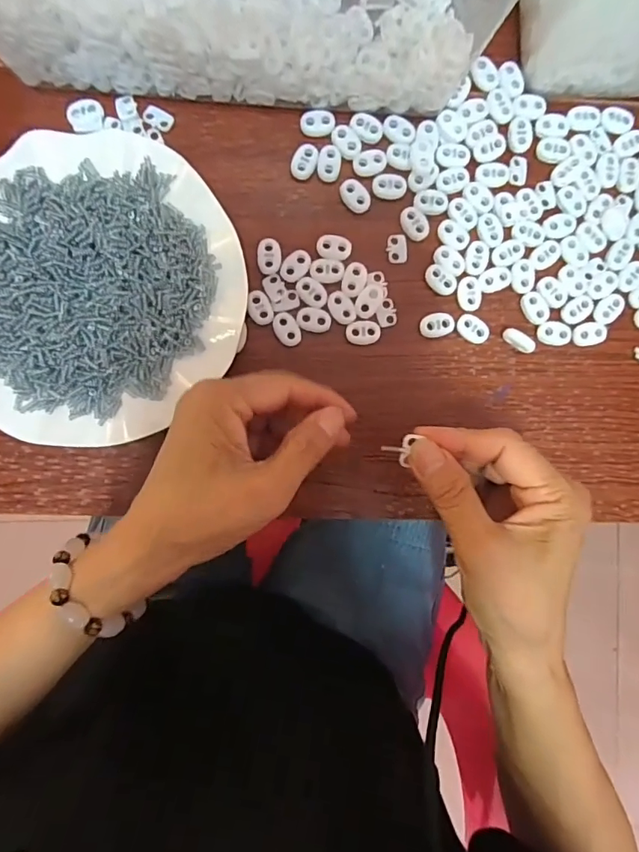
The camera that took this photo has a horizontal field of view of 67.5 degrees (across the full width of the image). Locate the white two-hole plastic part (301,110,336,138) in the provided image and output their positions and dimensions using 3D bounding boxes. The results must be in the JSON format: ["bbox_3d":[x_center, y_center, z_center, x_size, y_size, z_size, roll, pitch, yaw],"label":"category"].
[{"bbox_3d":[-0.001,-0.198,0.314,0.022,0.005,0.014,-5,92,-3],"label":"white two-hole plastic part"}]

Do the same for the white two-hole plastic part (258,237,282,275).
[{"bbox_3d":[-0.032,-0.111,0.311,0.015,0.004,0.022,4,91,-3],"label":"white two-hole plastic part"}]

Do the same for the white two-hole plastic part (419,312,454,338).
[{"bbox_3d":[0.079,-0.068,0.321,0.023,0.006,0.016,-14,92,-3],"label":"white two-hole plastic part"}]

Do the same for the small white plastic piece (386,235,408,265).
[{"bbox_3d":[0.052,-0.118,0.319,0.014,0.004,0.019,-3,92,-3],"label":"small white plastic piece"}]

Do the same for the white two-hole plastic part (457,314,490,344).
[{"bbox_3d":[0.103,-0.065,0.321,0.022,0.005,0.016,28,90,-3],"label":"white two-hole plastic part"}]

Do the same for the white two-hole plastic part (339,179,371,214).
[{"bbox_3d":[0.024,-0.152,0.315,0.016,0.004,0.024,-41,93,-1],"label":"white two-hole plastic part"}]

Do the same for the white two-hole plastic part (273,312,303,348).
[{"bbox_3d":[-0.021,-0.063,0.312,0.016,0.004,0.023,-26,93,-2],"label":"white two-hole plastic part"}]

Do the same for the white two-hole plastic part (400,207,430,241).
[{"bbox_3d":[0.064,-0.135,0.318,0.017,0.004,0.023,-33,93,-2],"label":"white two-hole plastic part"}]

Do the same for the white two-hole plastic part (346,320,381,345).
[{"bbox_3d":[0.030,-0.062,0.316,0.022,0.004,0.016,5,91,-3],"label":"white two-hole plastic part"}]

